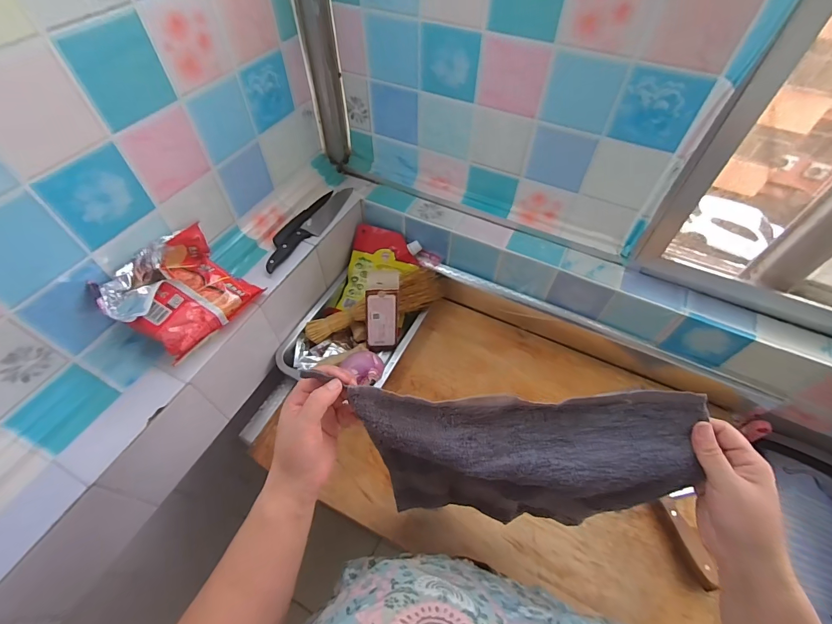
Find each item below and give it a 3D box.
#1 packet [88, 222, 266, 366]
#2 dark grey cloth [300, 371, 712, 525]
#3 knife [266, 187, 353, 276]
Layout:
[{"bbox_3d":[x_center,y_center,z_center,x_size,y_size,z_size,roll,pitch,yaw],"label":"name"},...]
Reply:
[{"bbox_3d":[-0.327,-0.029,0.542,0.141,0.068,0.173,47,49,-12],"label":"packet"},{"bbox_3d":[0.101,0.138,0.378,0.309,0.031,0.130,2,91,7],"label":"dark grey cloth"},{"bbox_3d":[-0.190,-0.157,0.708,0.041,0.019,0.246,21,57,14],"label":"knife"}]

